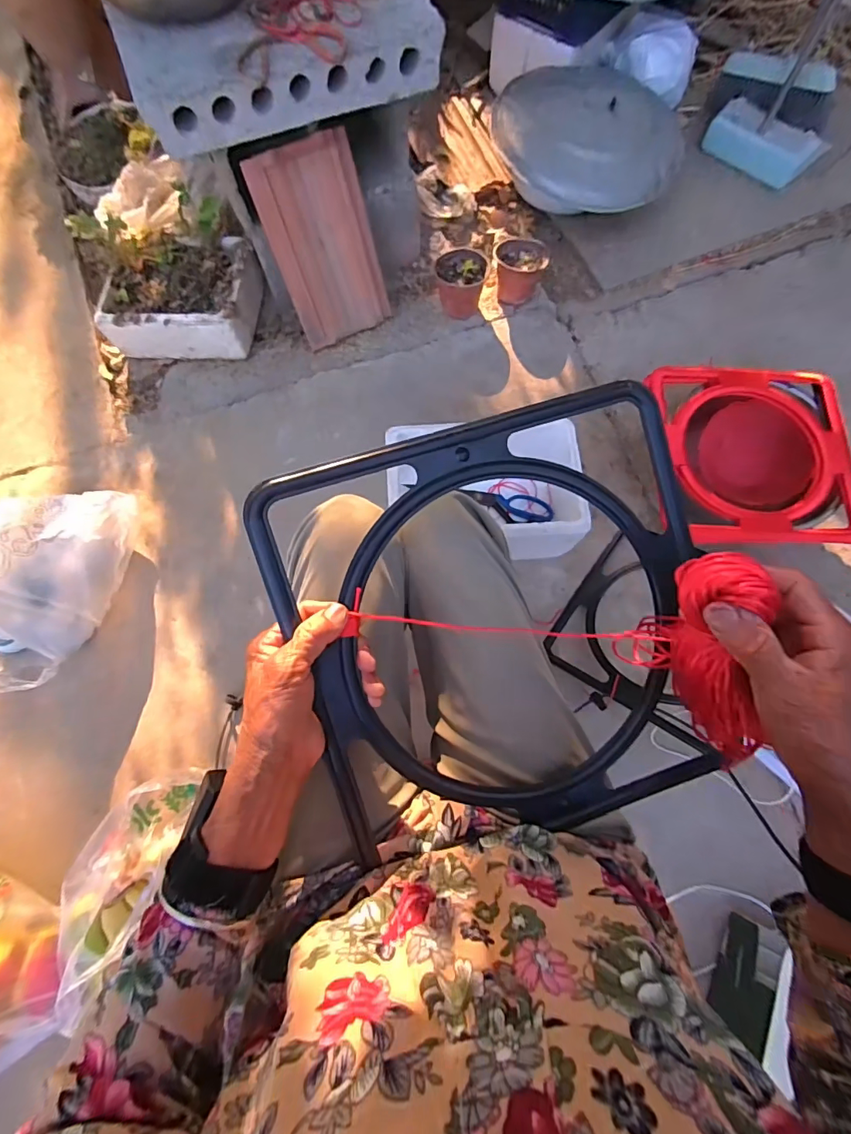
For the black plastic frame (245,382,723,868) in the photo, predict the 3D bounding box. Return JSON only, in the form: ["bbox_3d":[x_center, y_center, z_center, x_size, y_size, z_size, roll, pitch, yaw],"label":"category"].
[{"bbox_3d":[0.069,0.051,0.373,0.322,0.019,0.322,-16,95,-8],"label":"black plastic frame"}]

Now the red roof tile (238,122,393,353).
[{"bbox_3d":[-0.199,-0.645,0.969,0.203,0.333,0.021,-28,49,-9],"label":"red roof tile"}]

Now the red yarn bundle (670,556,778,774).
[{"bbox_3d":[0.187,0.065,0.306,0.042,0.041,0.141,-14,109,-4],"label":"red yarn bundle"}]

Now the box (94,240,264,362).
[{"bbox_3d":[-0.531,-0.594,1.049,0.297,0.107,0.247,7,73,2],"label":"box"}]

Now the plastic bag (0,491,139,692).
[{"bbox_3d":[-0.699,0.014,0.793,0.269,0.261,0.366,9,73,3],"label":"plastic bag"}]

